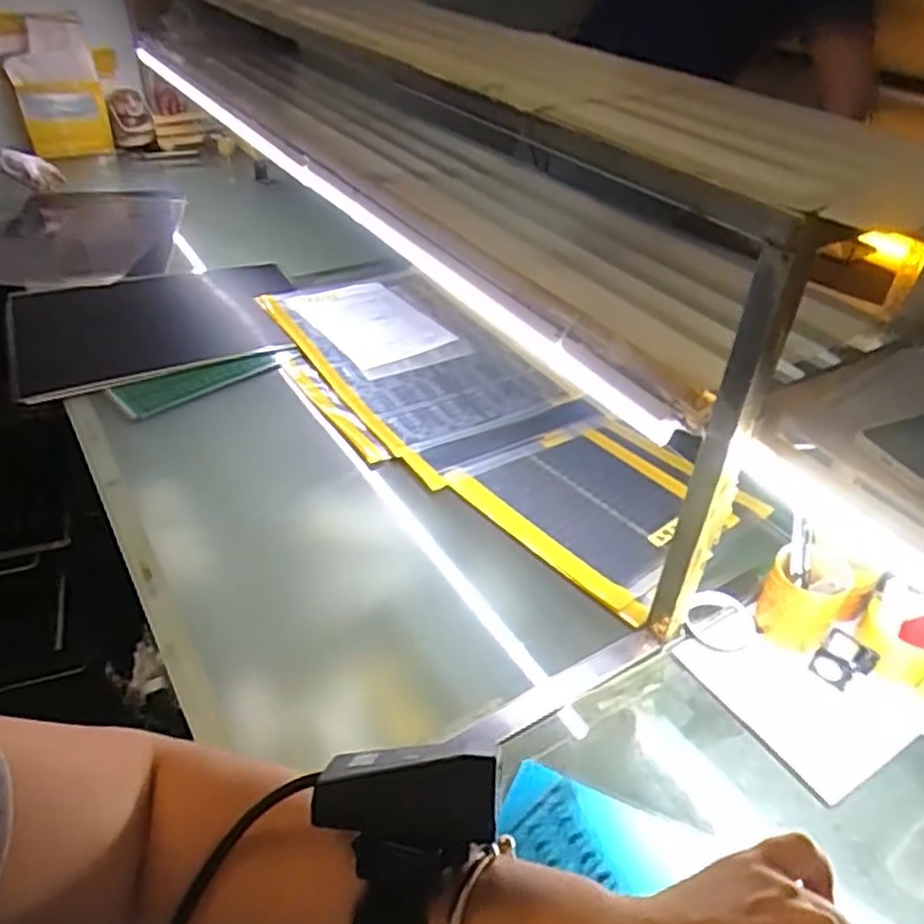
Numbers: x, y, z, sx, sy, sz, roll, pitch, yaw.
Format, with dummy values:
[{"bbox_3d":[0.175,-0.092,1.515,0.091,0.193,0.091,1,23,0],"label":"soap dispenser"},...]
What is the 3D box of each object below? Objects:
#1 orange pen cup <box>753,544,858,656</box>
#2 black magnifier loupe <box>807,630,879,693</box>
[{"bbox_3d":[0.394,0.157,0.852,0.080,0.098,0.082,2,38,-2],"label":"orange pen cup"},{"bbox_3d":[0.427,0.222,0.825,0.055,0.035,0.055,-28,48,-34],"label":"black magnifier loupe"}]

